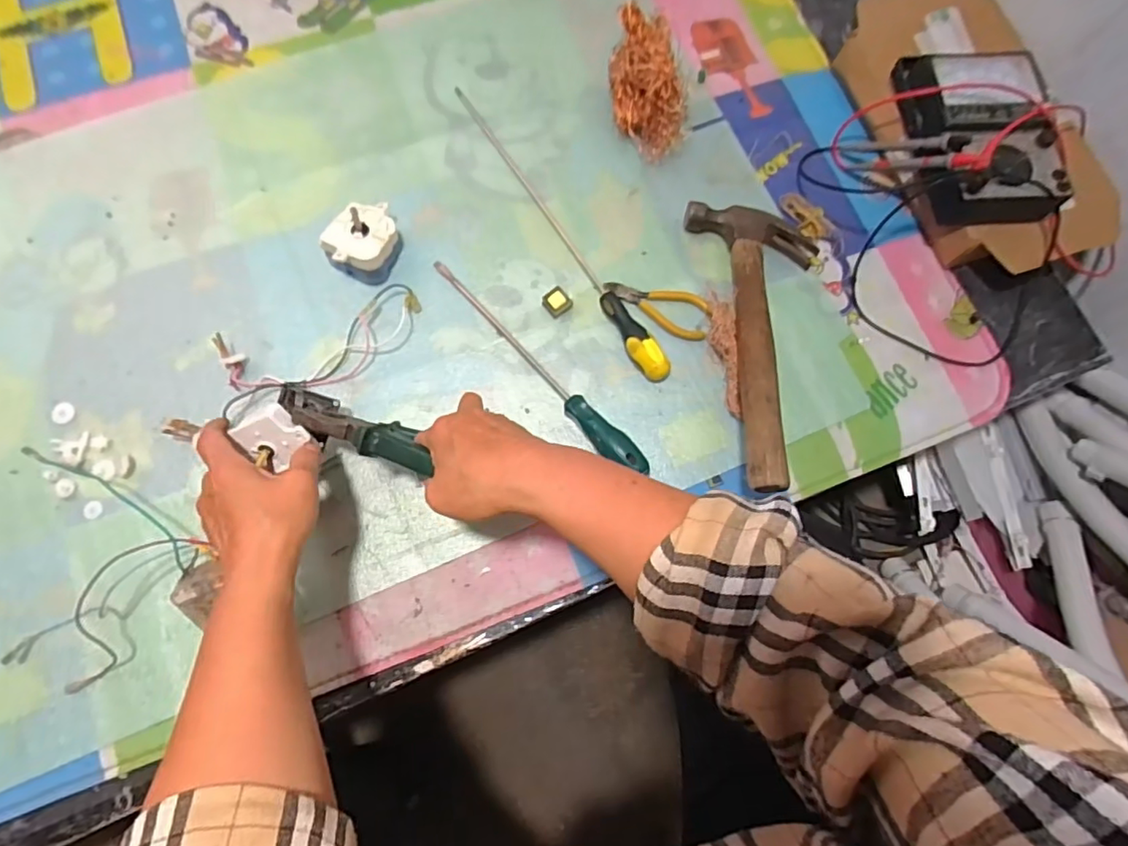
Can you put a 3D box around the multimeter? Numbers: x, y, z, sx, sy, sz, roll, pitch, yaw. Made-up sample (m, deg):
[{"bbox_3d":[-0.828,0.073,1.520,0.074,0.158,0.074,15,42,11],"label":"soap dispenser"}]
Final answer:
[{"bbox_3d":[0.394,-0.279,0.548,0.115,0.051,0.177,-3,76,0],"label":"multimeter"}]

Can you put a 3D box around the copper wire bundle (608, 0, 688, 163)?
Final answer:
[{"bbox_3d":[0.086,-0.346,0.596,0.071,0.065,0.137,-8,76,-3],"label":"copper wire bundle"}]

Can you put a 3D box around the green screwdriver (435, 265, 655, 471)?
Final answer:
[{"bbox_3d":[-0.027,-0.058,0.537,0.027,0.024,0.281,-41,79,-8],"label":"green screwdriver"}]

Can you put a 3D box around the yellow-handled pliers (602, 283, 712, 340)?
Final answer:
[{"bbox_3d":[0.093,-0.118,0.561,0.106,0.020,0.040,35,79,9],"label":"yellow-handled pliers"}]

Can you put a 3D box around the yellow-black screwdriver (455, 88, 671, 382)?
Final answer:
[{"bbox_3d":[-0.013,-0.196,0.574,0.031,0.026,0.377,-34,78,-7],"label":"yellow-black screwdriver"}]

